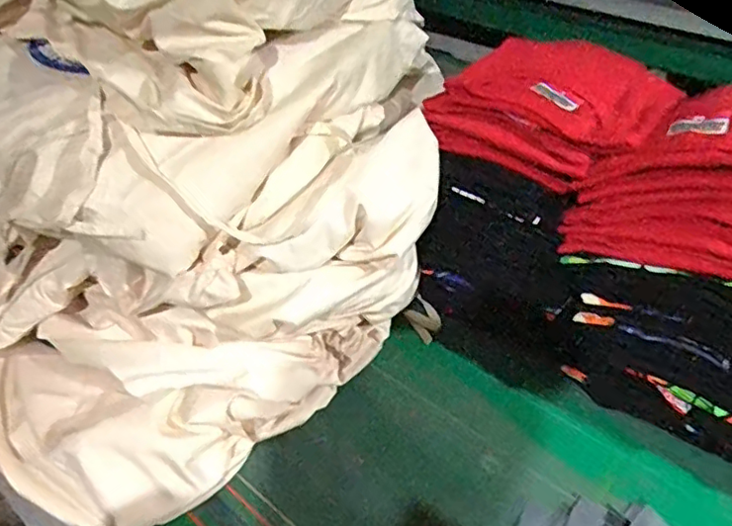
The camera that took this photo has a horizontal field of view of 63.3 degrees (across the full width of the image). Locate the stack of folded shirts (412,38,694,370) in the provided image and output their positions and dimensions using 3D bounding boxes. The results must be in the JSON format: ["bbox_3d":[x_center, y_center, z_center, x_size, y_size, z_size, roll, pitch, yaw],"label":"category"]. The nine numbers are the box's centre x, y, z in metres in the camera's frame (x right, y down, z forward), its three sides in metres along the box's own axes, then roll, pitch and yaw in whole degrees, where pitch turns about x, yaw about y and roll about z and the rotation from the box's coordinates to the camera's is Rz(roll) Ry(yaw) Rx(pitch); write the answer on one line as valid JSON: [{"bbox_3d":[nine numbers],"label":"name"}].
[{"bbox_3d":[0.215,-0.081,0.757,0.225,0.326,0.256,25,50,27],"label":"stack of folded shirts"}]

